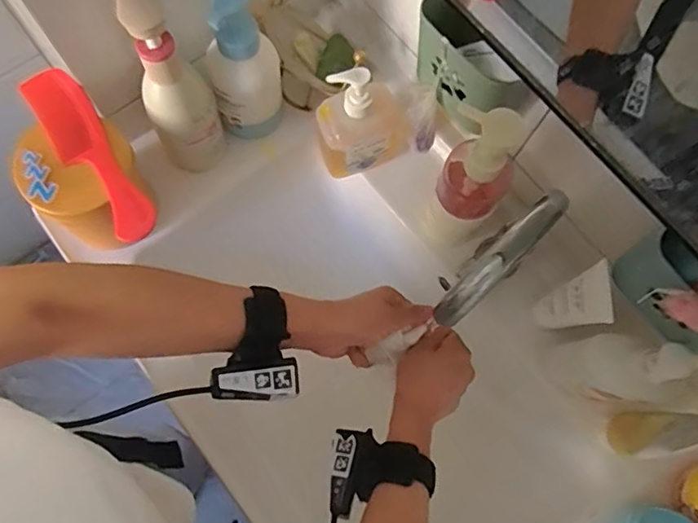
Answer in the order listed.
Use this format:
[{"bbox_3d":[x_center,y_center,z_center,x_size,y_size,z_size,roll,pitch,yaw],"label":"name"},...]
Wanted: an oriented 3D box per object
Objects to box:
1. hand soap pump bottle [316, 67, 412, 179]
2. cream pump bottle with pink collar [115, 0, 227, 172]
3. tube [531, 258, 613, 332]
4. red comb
[{"bbox_3d":[0.018,-0.159,0.621,0.107,0.158,0.055,-15,74,-7],"label":"hand soap pump bottle"},{"bbox_3d":[-0.182,-0.177,0.578,0.070,0.237,0.062,-20,75,-8],"label":"cream pump bottle with pink collar"},{"bbox_3d":[0.228,0.047,0.571,0.029,0.135,0.056,-2,73,-3],"label":"tube"},{"bbox_3d":[-0.258,-0.108,0.549,0.051,0.018,0.201,-32,77,-12],"label":"red comb"}]

